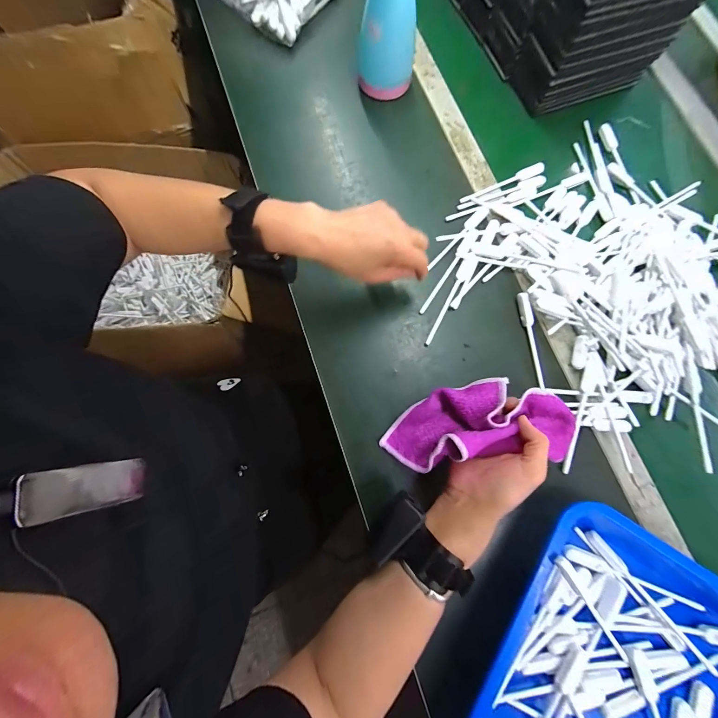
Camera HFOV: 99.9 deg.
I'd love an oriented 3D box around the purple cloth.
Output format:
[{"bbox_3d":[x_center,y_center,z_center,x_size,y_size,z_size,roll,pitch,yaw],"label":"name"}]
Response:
[{"bbox_3d":[0.119,0.069,0.315,0.195,0.066,0.081,-13,75,14],"label":"purple cloth"}]

